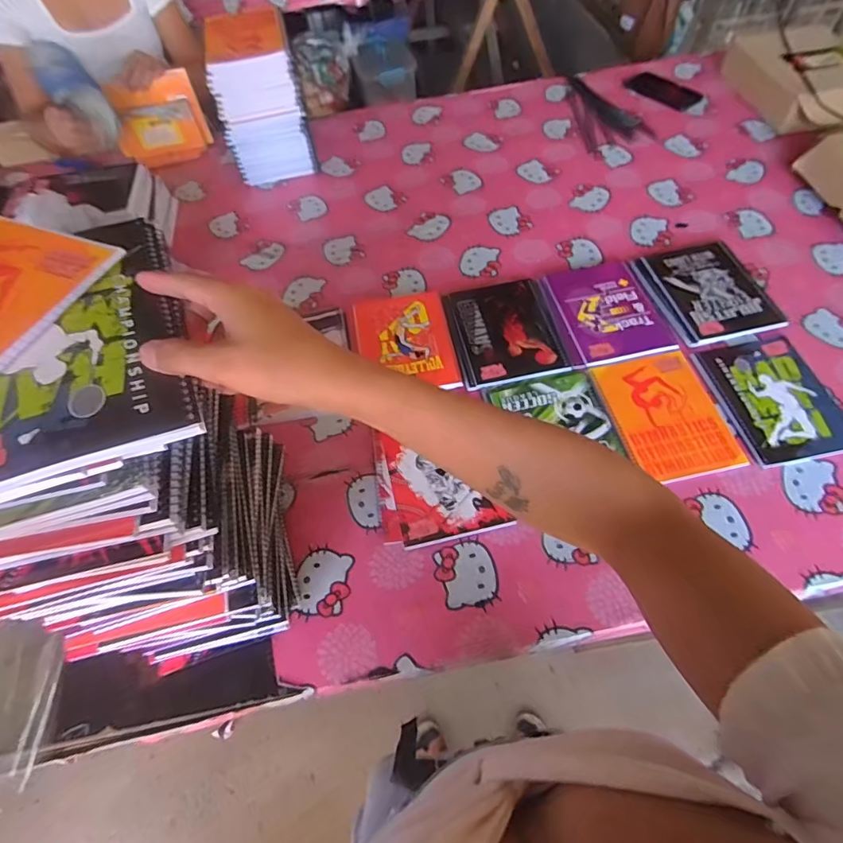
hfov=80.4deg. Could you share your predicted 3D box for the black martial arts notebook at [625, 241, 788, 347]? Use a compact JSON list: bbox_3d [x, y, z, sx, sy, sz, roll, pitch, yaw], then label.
[{"bbox_3d":[0.464,-0.216,0.817,0.177,0.014,0.207,-12,58,-4],"label":"black martial arts notebook"}]

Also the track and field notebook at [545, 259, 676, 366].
[{"bbox_3d":[0.305,-0.185,0.814,0.152,0.012,0.209,-11,58,-3],"label":"track and field notebook"}]

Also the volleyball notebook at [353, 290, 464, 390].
[{"bbox_3d":[-0.027,-0.129,0.804,0.146,0.016,0.197,-11,58,-3],"label":"volleyball notebook"}]

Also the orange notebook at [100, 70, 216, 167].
[{"bbox_3d":[-0.567,-0.650,1.092,0.180,0.155,0.017,-16,48,-13],"label":"orange notebook"}]

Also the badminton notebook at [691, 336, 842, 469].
[{"bbox_3d":[0.506,-0.034,0.708,0.158,0.011,0.190,-11,58,-3],"label":"badminton notebook"}]

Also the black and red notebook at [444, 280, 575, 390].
[{"bbox_3d":[0.133,-0.147,0.799,0.167,0.017,0.196,-10,58,-3],"label":"black and red notebook"}]

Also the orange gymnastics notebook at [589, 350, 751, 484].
[{"bbox_3d":[0.344,-0.011,0.702,0.145,0.013,0.191,-14,58,-5],"label":"orange gymnastics notebook"}]

